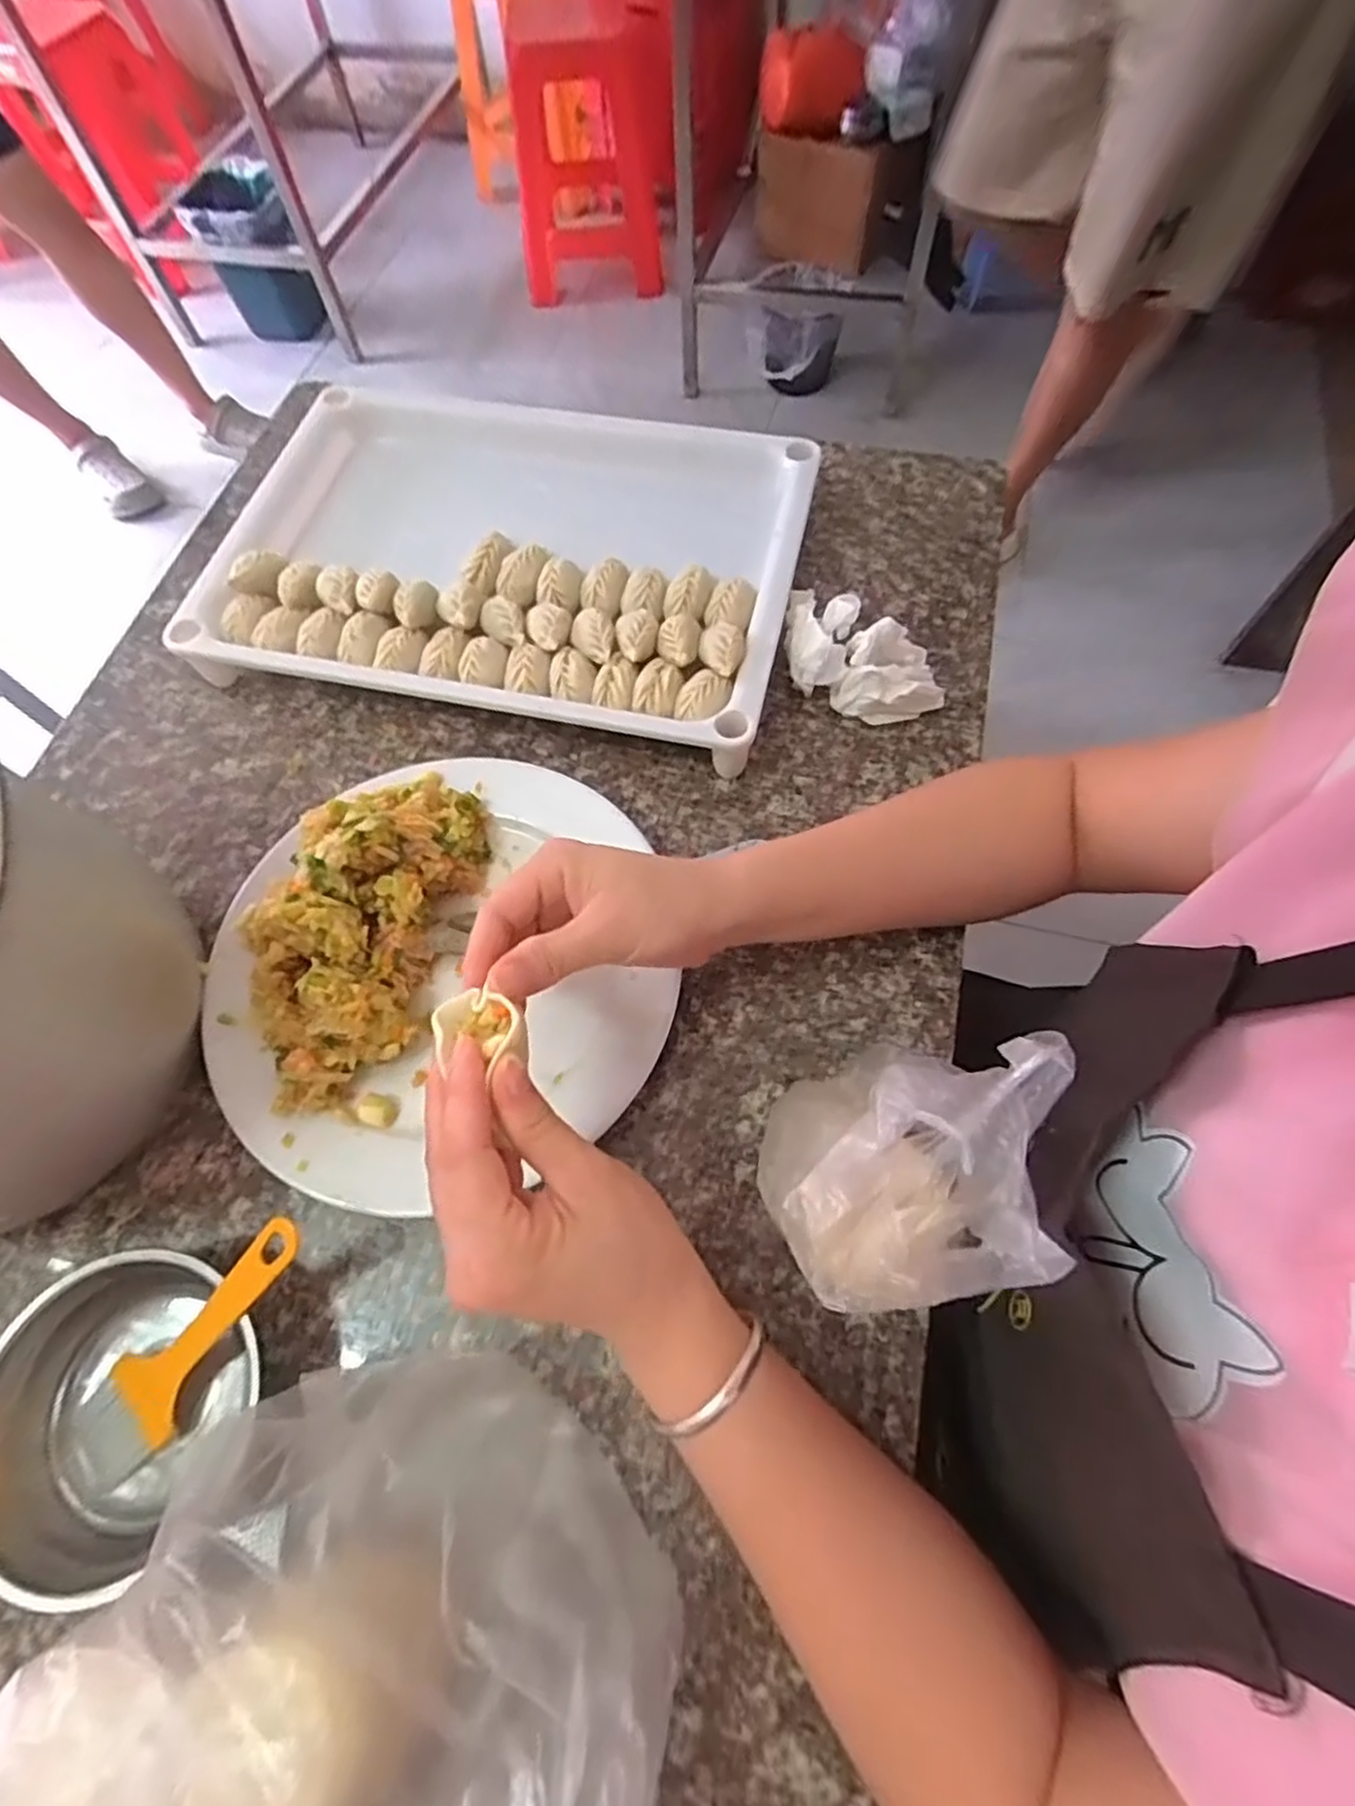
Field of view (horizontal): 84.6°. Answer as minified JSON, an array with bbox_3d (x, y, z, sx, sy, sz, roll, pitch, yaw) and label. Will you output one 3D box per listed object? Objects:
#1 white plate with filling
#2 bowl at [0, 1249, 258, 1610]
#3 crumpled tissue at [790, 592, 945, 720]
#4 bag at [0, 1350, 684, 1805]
[{"bbox_3d":[-0.133,0.019,0.388,0.234,0.072,0.237,-1,66,2],"label":"white plate with filling"},{"bbox_3d":[-0.242,0.216,0.325,0.099,0.049,0.118,27,70,14],"label":"bowl"},{"bbox_3d":[0.120,-0.162,0.471,0.098,0.037,0.086,6,66,5],"label":"crumpled tissue"},{"bbox_3d":[-0.122,0.307,0.236,0.227,0.111,0.270,12,67,8],"label":"bag"}]

